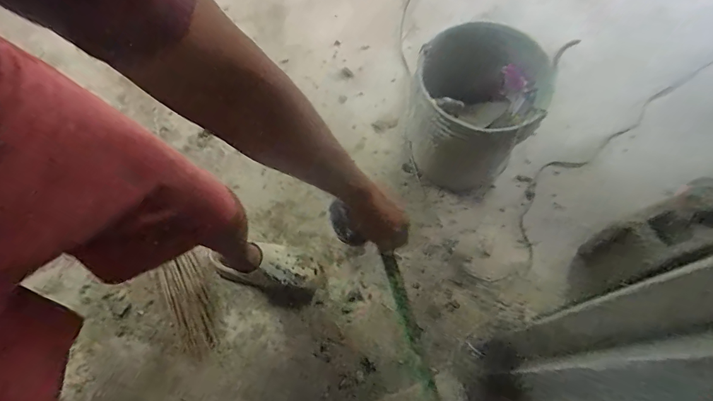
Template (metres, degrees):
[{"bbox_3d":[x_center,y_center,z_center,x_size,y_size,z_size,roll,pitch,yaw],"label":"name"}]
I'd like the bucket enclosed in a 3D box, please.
[{"bbox_3d":[0.285,-0.203,1.012,0.290,0.334,0.287,0,65,0],"label":"bucket"}]

